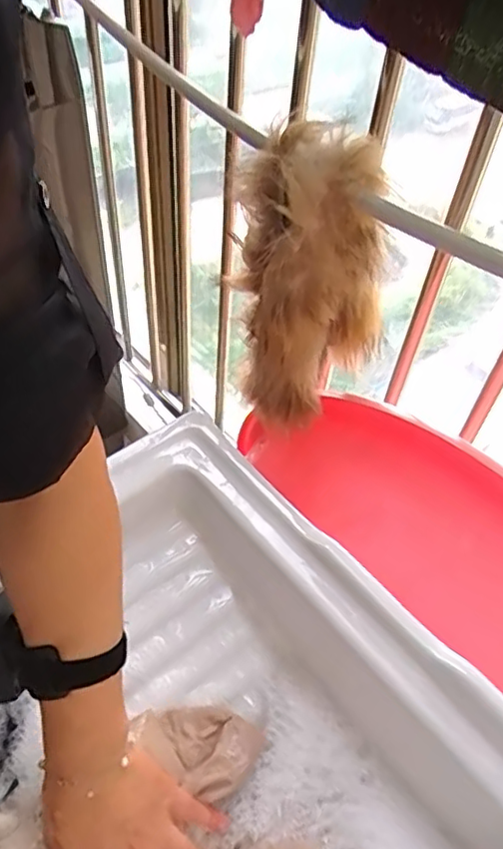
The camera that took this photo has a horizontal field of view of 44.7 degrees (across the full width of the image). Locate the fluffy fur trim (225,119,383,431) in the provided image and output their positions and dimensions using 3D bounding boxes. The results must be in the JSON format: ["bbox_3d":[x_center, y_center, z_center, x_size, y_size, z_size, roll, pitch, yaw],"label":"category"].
[{"bbox_3d":[0.049,-0.142,0.583,0.103,0.262,0.133,-16,52,-17],"label":"fluffy fur trim"}]

